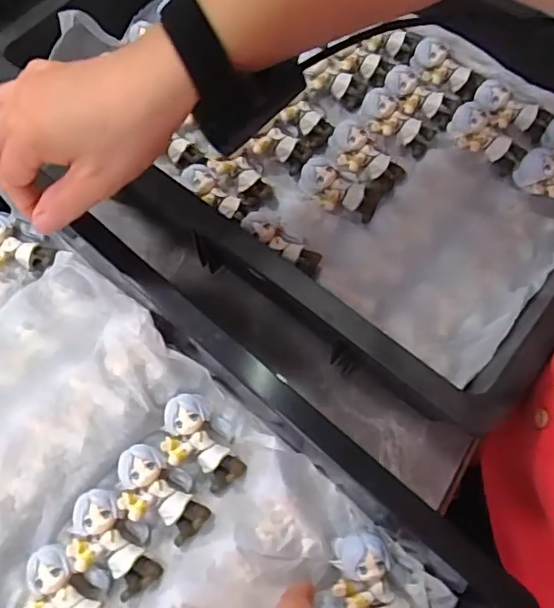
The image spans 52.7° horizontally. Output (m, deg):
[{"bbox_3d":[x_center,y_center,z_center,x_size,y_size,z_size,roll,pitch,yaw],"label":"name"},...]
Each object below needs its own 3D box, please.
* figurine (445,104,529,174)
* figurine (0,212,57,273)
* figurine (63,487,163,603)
[{"bbox_3d":[0.165,-0.129,0.446,0.062,0.028,0.027,39,71,1],"label":"figurine"},{"bbox_3d":[-0.194,-0.039,0.411,0.059,0.028,0.035,30,70,12],"label":"figurine"},{"bbox_3d":[-0.094,0.138,0.320,0.061,0.020,0.036,41,72,16],"label":"figurine"}]

